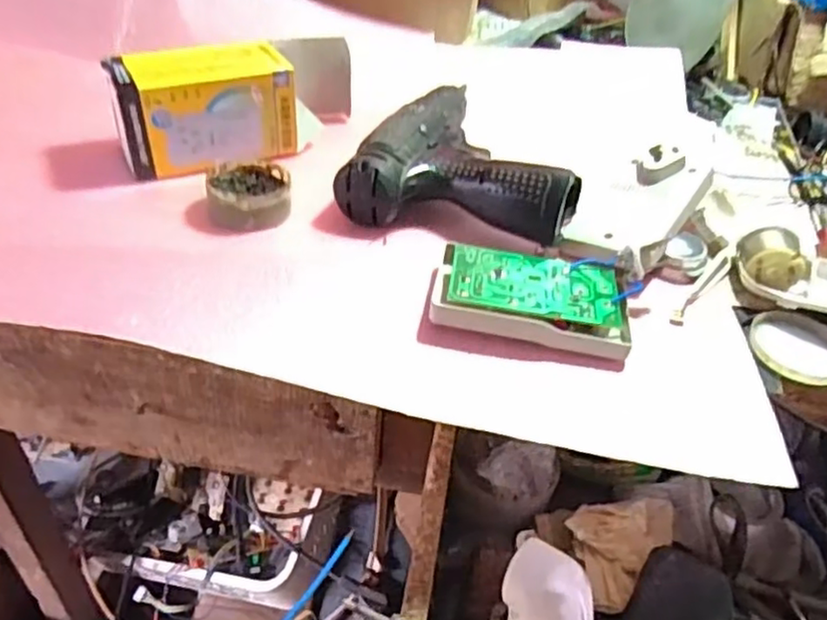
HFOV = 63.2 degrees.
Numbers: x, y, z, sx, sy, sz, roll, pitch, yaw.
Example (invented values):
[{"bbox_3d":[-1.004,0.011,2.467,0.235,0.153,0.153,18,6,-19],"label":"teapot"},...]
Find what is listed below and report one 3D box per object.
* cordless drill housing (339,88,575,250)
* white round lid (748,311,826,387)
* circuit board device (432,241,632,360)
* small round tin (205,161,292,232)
[{"bbox_3d":[0.043,-0.121,0.486,0.154,0.041,0.180,13,41,5],"label":"cordless drill housing"},{"bbox_3d":[0.231,0.021,0.402,0.057,0.004,0.053,5,41,-4],"label":"white round lid"},{"bbox_3d":[0.071,-0.010,0.396,0.111,0.023,0.063,10,41,2],"label":"circuit board device"},{"bbox_3d":[-0.109,-0.078,0.446,0.053,0.023,0.057,2,47,-2],"label":"small round tin"}]

